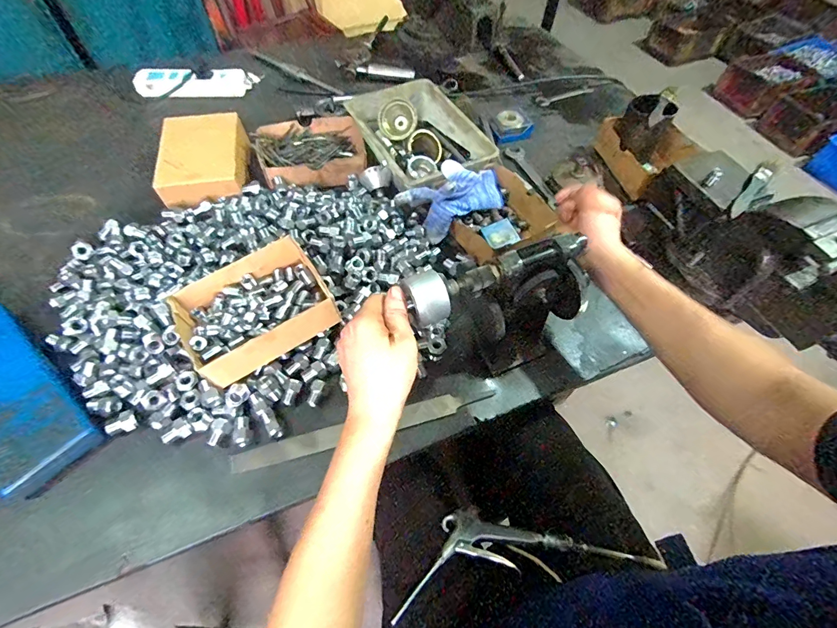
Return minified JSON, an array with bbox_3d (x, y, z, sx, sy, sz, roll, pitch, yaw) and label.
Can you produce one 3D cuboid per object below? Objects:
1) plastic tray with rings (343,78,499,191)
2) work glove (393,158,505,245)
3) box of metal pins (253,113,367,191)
[{"bbox_3d":[-0.004,-0.303,0.689,0.170,0.058,0.256,-22,61,-17],"label":"plastic tray with rings"},{"bbox_3d":[0.053,-0.172,0.606,0.170,0.094,0.097,-8,58,-8],"label":"work glove"},{"bbox_3d":[-0.177,-0.274,0.678,0.178,0.037,0.140,-21,60,-16],"label":"box of metal pins"}]

